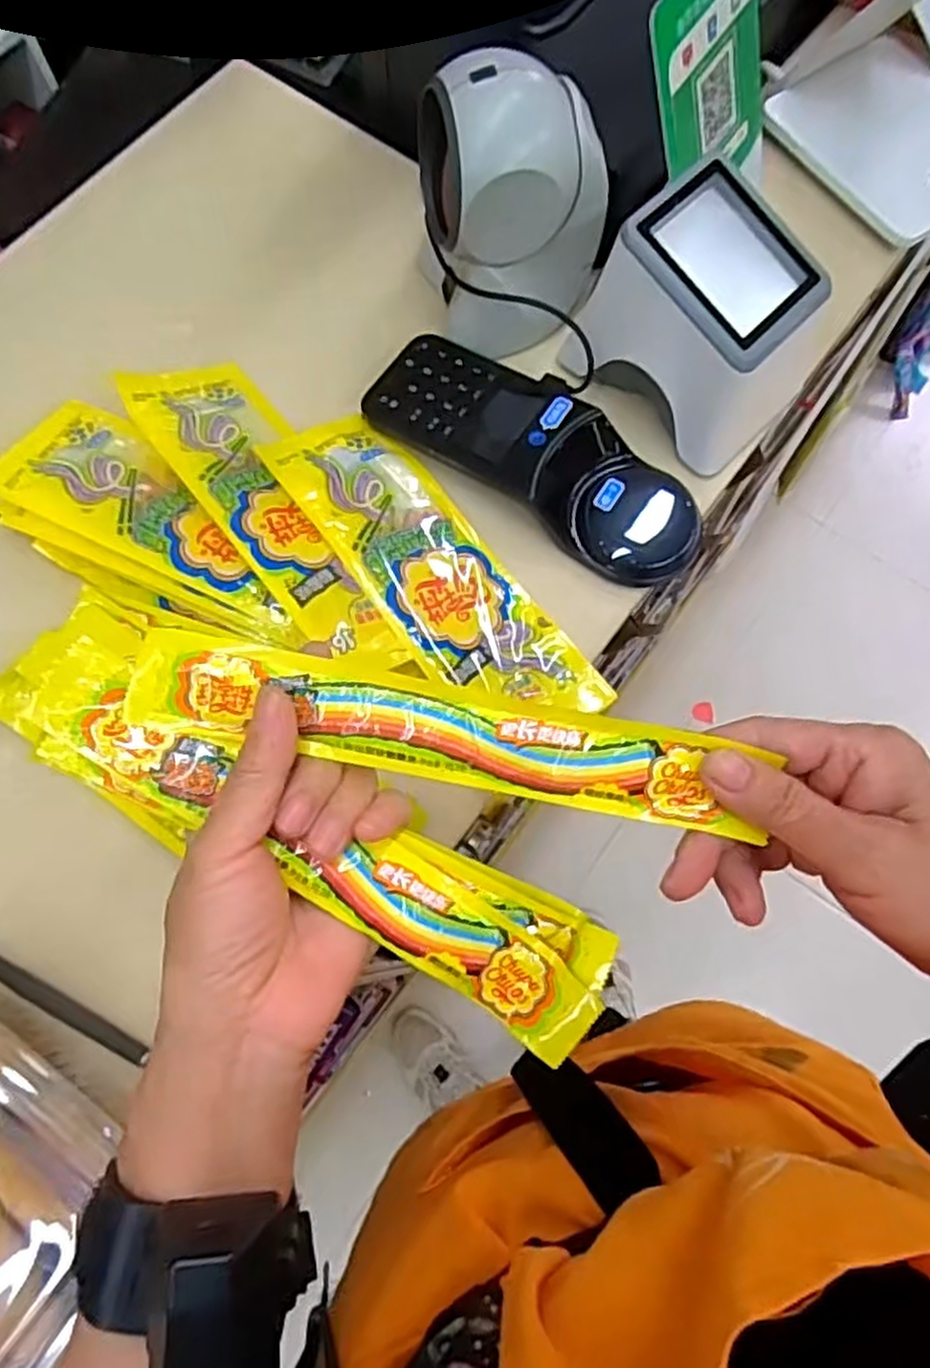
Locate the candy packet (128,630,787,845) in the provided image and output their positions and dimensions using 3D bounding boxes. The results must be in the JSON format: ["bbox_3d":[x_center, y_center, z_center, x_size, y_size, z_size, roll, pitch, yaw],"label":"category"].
[{"bbox_3d":[-0.009,0.017,0.281,0.220,0.006,0.035,11,94,-1],"label":"candy packet"}]

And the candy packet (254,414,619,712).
[{"bbox_3d":[-0.020,-0.066,0.448,0.080,0.013,0.238,-36,82,-27],"label":"candy packet"}]

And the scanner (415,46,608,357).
[{"bbox_3d":[0.028,-0.270,0.445,0.098,0.138,0.096,0,74,-1],"label":"scanner"}]

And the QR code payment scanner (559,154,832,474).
[{"bbox_3d":[0.145,-0.214,0.447,0.106,0.099,0.122,-42,79,-12],"label":"QR code payment scanner"}]

